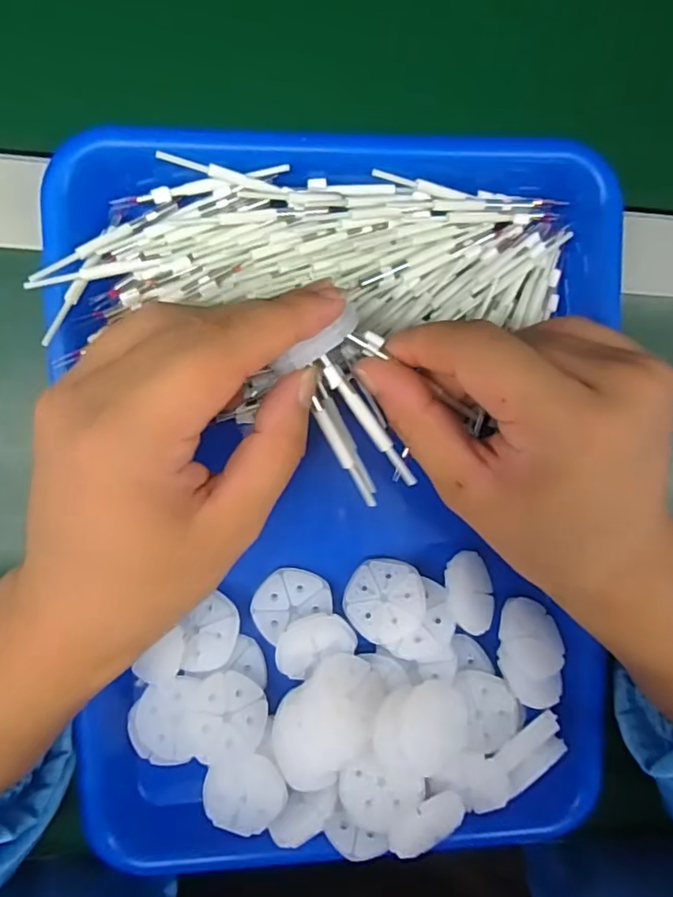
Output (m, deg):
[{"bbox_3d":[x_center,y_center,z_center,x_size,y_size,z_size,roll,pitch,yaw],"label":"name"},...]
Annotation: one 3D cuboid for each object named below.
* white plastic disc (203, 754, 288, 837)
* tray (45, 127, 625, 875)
[{"bbox_3d":[-0.042,0.160,0.268,0.036,0.005,0.037,-1,96,-6],"label":"white plastic disc"},{"bbox_3d":[0.005,0.026,0.271,0.241,0.060,0.323,-1,96,-6],"label":"tray"}]

